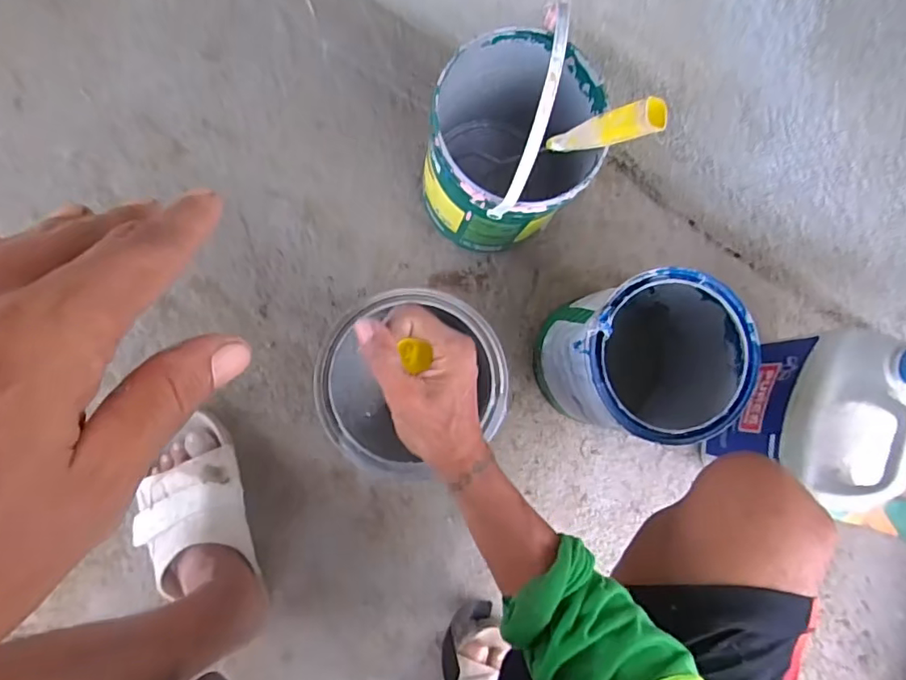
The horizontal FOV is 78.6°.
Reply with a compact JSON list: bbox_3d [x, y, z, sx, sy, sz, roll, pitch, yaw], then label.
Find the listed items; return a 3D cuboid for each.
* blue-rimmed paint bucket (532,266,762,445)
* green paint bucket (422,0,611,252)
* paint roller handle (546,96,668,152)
[{"bbox_3d":[0.195,0.022,0.613,0.165,0.211,0.160,1,83,-7],"label":"blue-rimmed paint bucket"},{"bbox_3d":[0.058,-0.201,0.577,0.161,0.290,0.178,-2,84,-8],"label":"green paint bucket"},{"bbox_3d":[0.135,-0.189,0.505,0.028,0.120,0.023,21,80,-36],"label":"paint roller handle"}]

